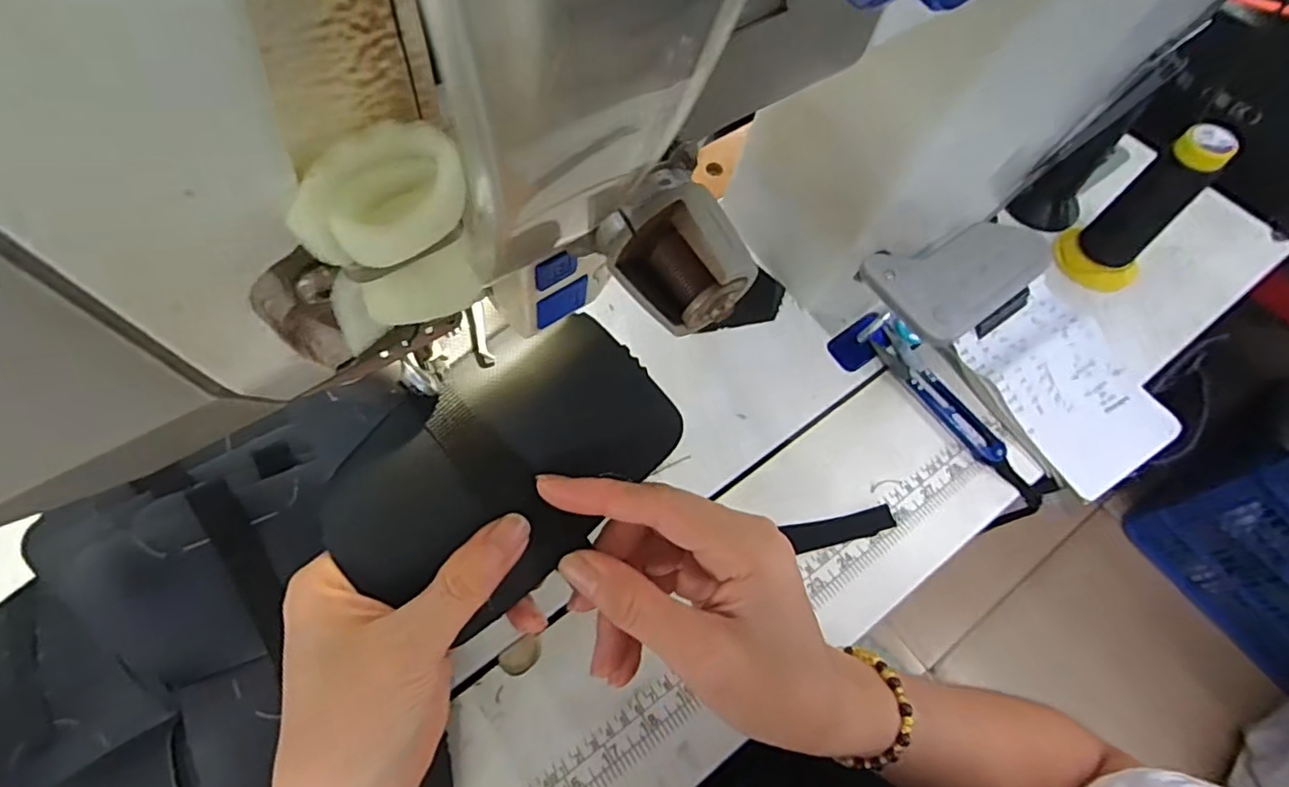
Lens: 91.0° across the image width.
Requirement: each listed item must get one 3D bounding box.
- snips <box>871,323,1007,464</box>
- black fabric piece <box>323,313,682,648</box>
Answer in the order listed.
[{"bbox_3d":[0.209,0.000,0.450,0.023,0.007,0.116,-32,69,-16],"label":"snips"},{"bbox_3d":[-0.048,0.028,0.225,0.117,0.010,0.072,-43,100,-6],"label":"black fabric piece"}]

